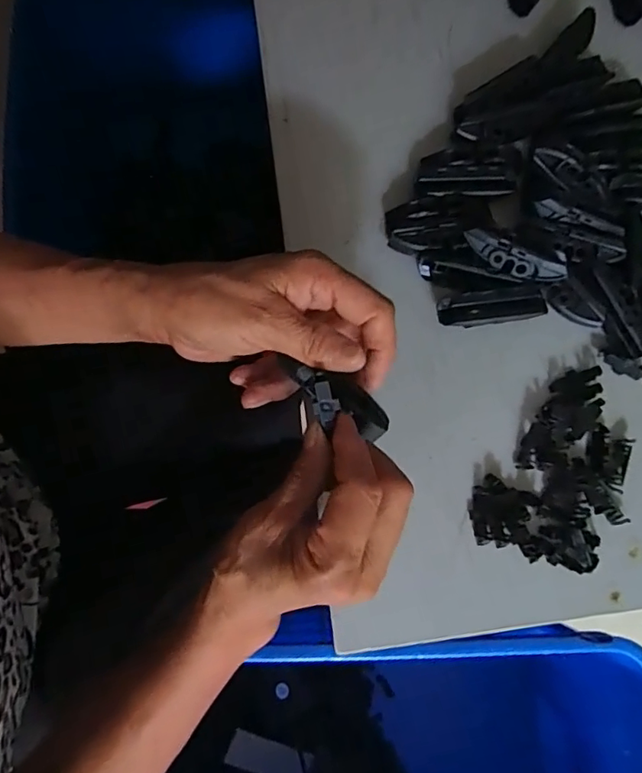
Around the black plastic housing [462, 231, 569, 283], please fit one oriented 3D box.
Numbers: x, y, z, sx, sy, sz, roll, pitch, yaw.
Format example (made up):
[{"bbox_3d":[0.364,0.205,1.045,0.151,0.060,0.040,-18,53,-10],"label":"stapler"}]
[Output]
[{"bbox_3d":[0.123,-0.082,0.330,0.066,0.019,0.013,20,79,3],"label":"black plastic housing"}]

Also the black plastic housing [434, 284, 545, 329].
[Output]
[{"bbox_3d":[0.113,-0.051,0.347,0.070,0.019,0.021,-9,79,-3],"label":"black plastic housing"}]

